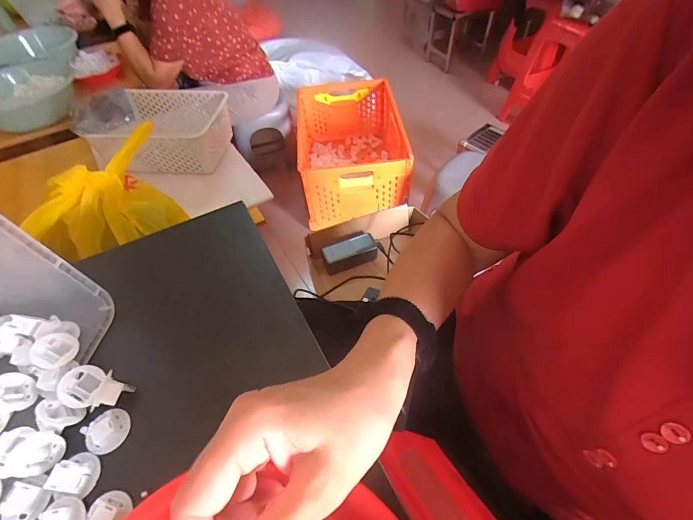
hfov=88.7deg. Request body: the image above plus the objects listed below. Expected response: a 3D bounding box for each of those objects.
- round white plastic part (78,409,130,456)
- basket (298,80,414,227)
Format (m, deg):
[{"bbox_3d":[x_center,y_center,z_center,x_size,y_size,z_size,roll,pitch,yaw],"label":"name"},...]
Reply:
[{"bbox_3d":[-0.189,0.132,0.279,0.027,0.021,0.031,-11,52,-7],"label":"round white plastic part"},{"bbox_3d":[0.006,-0.487,1.566,0.429,0.304,0.681,-4,52,-1],"label":"basket"}]

